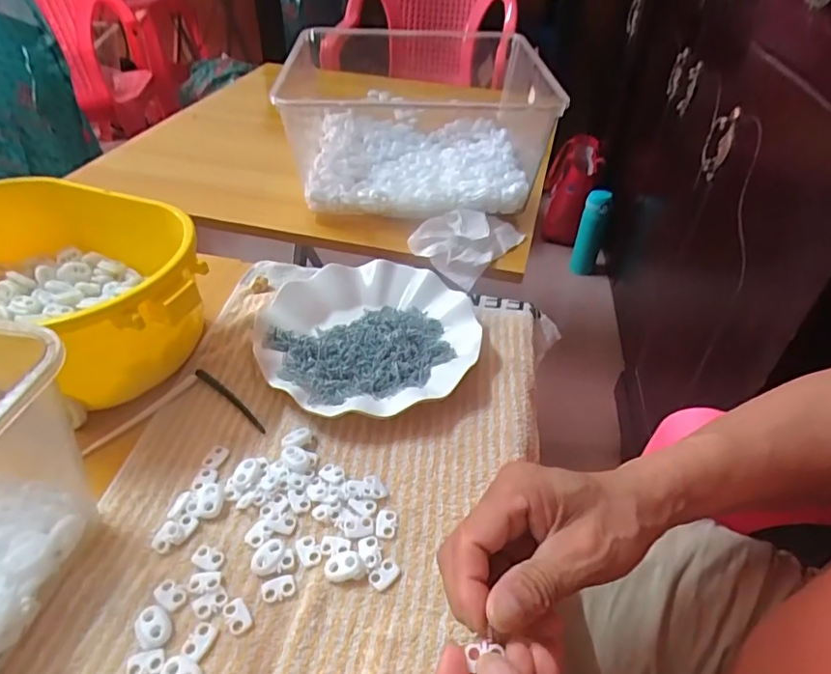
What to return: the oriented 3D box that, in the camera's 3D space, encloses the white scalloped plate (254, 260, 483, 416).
[{"bbox_3d":[-0.039,-0.001,0.458,0.179,0.024,0.178,2,42,-2],"label":"white scalloped plate"}]

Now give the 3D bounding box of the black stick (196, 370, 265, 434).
[{"bbox_3d":[-0.141,0.047,0.414,0.083,0.005,0.009,31,48,27],"label":"black stick"}]

